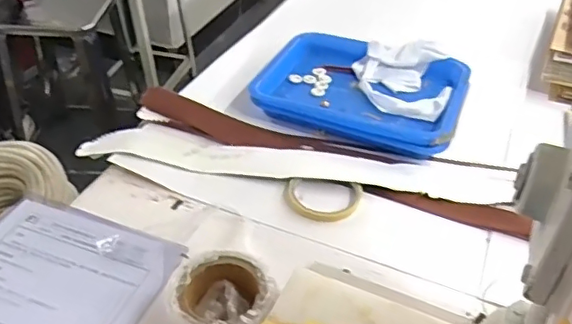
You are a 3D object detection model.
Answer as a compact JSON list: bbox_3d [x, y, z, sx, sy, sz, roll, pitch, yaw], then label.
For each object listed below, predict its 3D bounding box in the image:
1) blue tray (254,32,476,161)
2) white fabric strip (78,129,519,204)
[{"bbox_3d":[0.112,-0.105,0.821,0.283,0.048,0.209,17,42,17],"label":"blue tray"},{"bbox_3d":[0.010,0.003,0.722,0.548,0.015,0.063,6,40,5],"label":"white fabric strip"}]

